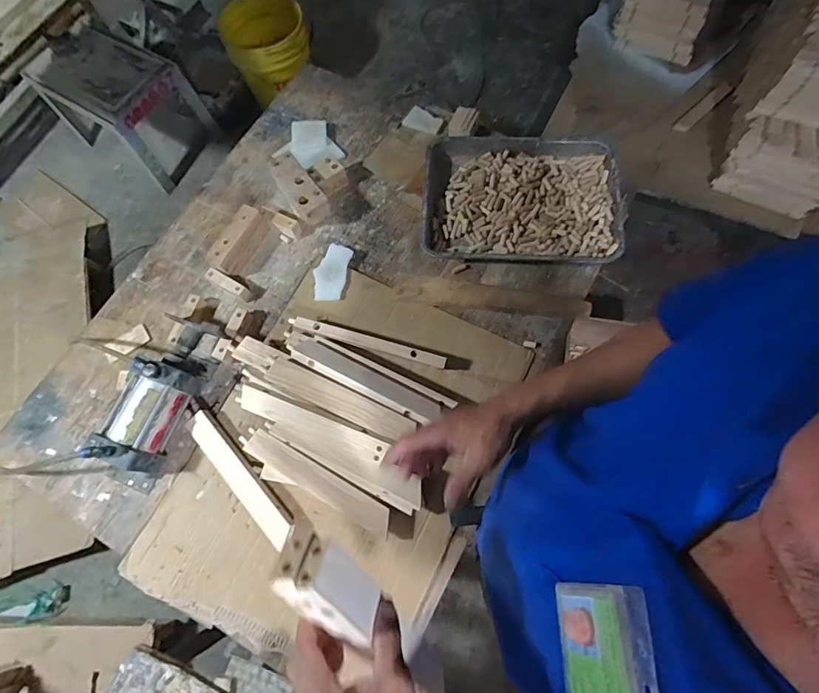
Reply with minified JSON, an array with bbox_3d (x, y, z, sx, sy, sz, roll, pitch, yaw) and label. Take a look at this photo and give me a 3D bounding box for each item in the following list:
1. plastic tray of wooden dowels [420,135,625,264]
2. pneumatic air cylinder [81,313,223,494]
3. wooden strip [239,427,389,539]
[{"bbox_3d":[0.221,-0.289,0.925,0.382,0.078,0.279,4,72,5],"label":"plastic tray of wooden dowels"},{"bbox_3d":[-0.457,0.090,0.811,0.106,0.119,0.320,18,73,12],"label":"pneumatic air cylinder"},{"bbox_3d":[-0.161,0.222,0.763,0.290,0.016,0.048,27,85,12],"label":"wooden strip"}]

